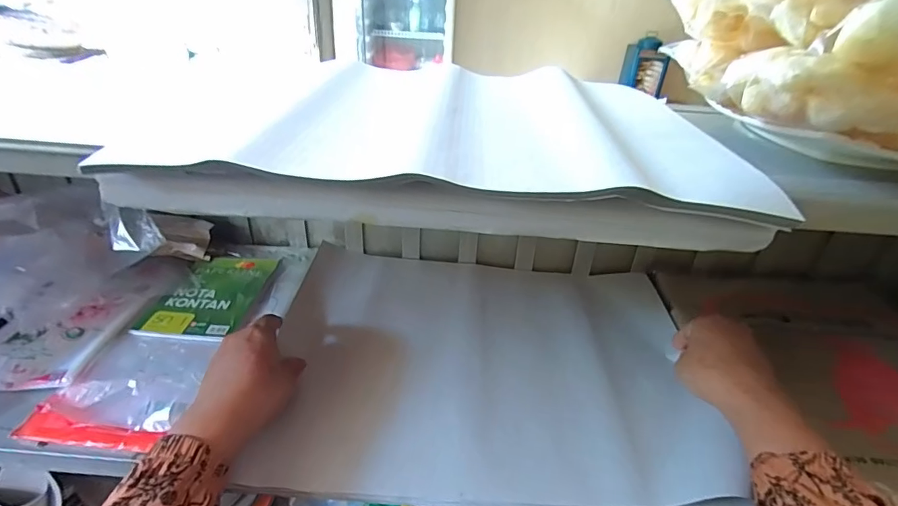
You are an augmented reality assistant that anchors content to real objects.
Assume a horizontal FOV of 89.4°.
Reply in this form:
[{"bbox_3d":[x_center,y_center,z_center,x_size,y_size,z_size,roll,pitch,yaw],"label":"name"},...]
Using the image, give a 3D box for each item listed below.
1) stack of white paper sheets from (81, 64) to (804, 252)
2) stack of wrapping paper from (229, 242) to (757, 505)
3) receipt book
[{"bbox_3d":[0.000,-0.119,0.398,0.434,0.048,0.301,4,37,0],"label":"stack of white paper sheets"},{"bbox_3d":[0.036,0.102,0.484,0.420,0.022,0.337,3,31,2],"label":"stack of wrapping paper"},{"bbox_3d":[-0.285,0.050,0.549,0.109,0.006,0.159,4,32,4],"label":"receipt book"}]

